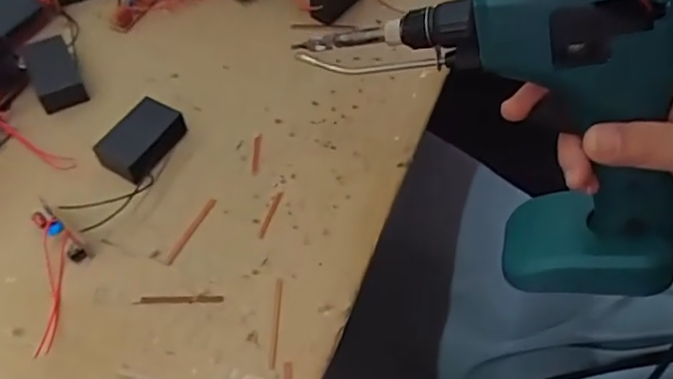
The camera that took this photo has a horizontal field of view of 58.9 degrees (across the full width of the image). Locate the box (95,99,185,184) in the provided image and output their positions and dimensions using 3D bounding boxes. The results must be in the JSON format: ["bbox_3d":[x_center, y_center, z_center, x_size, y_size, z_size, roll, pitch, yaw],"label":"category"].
[{"bbox_3d":[-0.118,-0.031,0.360,0.032,0.018,0.048,25,61,14],"label":"box"}]

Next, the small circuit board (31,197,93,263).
[{"bbox_3d":[-0.154,0.022,0.327,0.045,0.010,0.012,39,65,21],"label":"small circuit board"}]

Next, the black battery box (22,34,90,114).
[{"bbox_3d":[-0.183,-0.076,0.385,0.027,0.016,0.048,-25,61,-15],"label":"black battery box"}]

